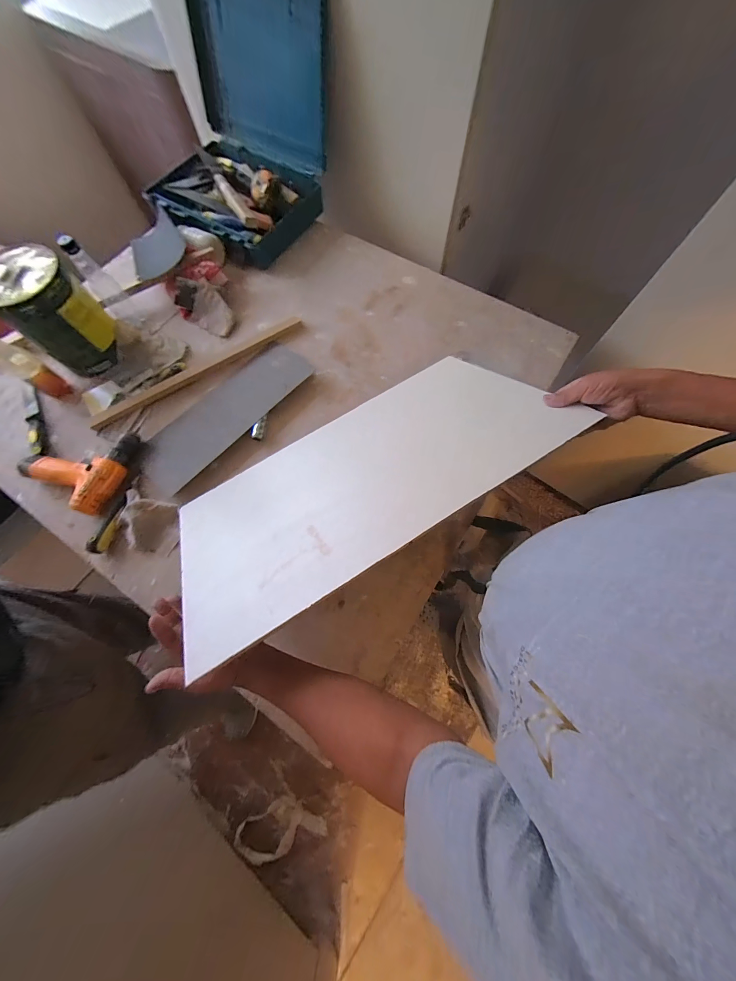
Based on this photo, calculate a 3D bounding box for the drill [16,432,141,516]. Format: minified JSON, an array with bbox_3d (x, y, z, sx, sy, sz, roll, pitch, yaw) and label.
[{"bbox_3d":[-0.613,-0.052,0.672,0.207,0.048,0.185,10,71,4],"label":"drill"}]

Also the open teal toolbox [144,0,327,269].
[{"bbox_3d":[-0.339,-0.897,0.795,0.424,0.360,0.409,23,72,9],"label":"open teal toolbox"}]

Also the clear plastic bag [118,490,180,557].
[{"bbox_3d":[-0.448,0.061,0.634,0.119,0.027,0.106,12,71,5],"label":"clear plastic bag"}]

